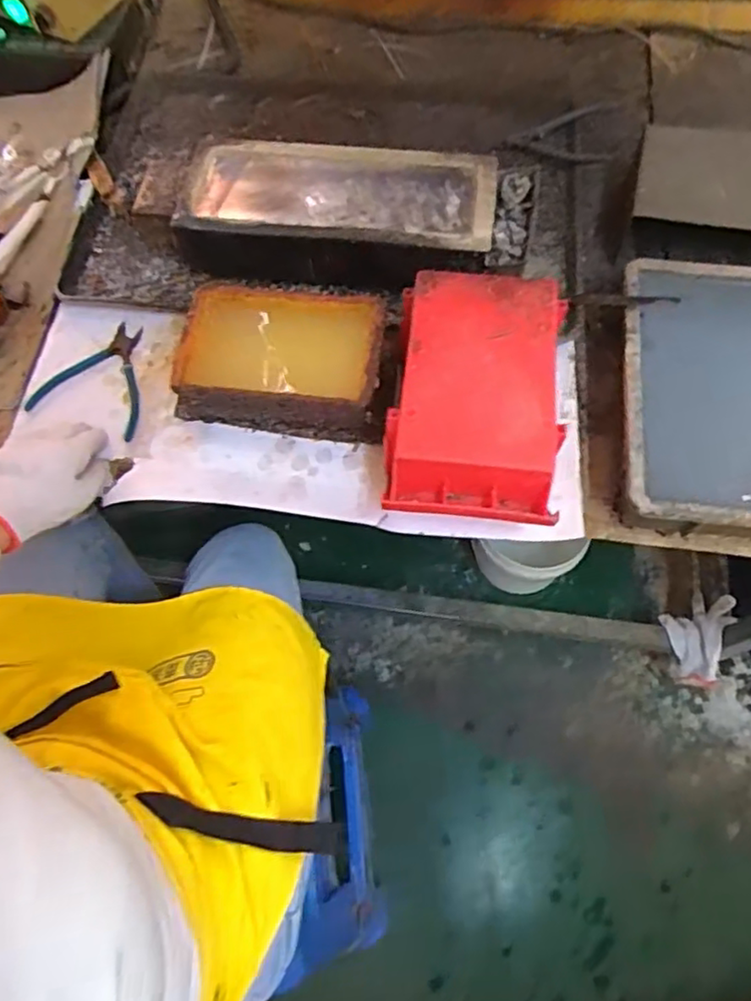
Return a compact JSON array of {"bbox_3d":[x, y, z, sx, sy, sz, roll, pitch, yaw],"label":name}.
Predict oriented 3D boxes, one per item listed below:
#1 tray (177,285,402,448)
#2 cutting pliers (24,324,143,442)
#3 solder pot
[{"bbox_3d":[-0.091,-0.148,0.689,0.227,0.069,0.142,7,66,5],"label":"tray"},{"bbox_3d":[-0.301,-0.139,0.731,0.129,0.024,0.129,19,68,10],"label":"cutting pliers"},{"bbox_3d":[-0.043,-0.319,0.738,0.343,0.071,0.164,8,66,6],"label":"solder pot"}]

